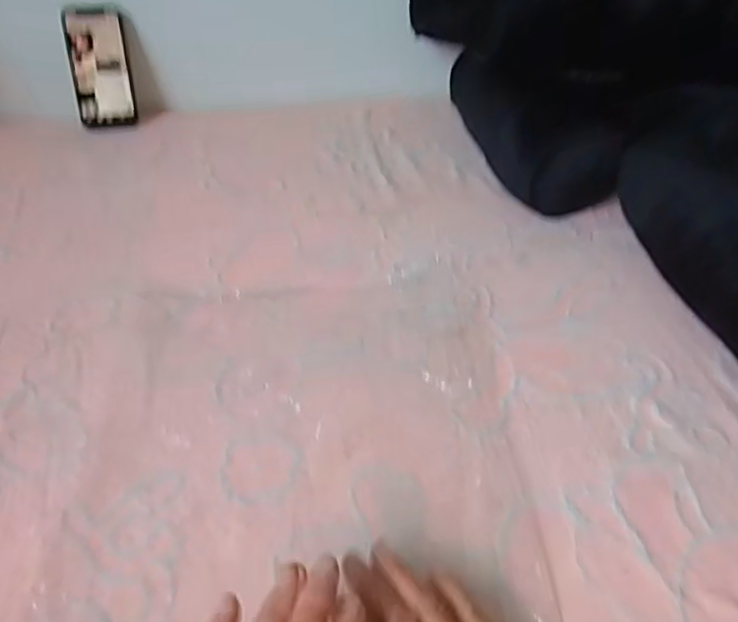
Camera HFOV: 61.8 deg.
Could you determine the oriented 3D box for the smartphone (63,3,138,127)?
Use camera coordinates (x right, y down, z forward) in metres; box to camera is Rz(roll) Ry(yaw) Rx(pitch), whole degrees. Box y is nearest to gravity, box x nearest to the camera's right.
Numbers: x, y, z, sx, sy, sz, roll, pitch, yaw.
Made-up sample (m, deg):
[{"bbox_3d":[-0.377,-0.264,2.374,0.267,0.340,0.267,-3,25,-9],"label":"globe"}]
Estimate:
[{"bbox_3d":[-0.349,-0.318,0.804,0.071,0.146,0.010,-6,22,-12],"label":"smartphone"}]

